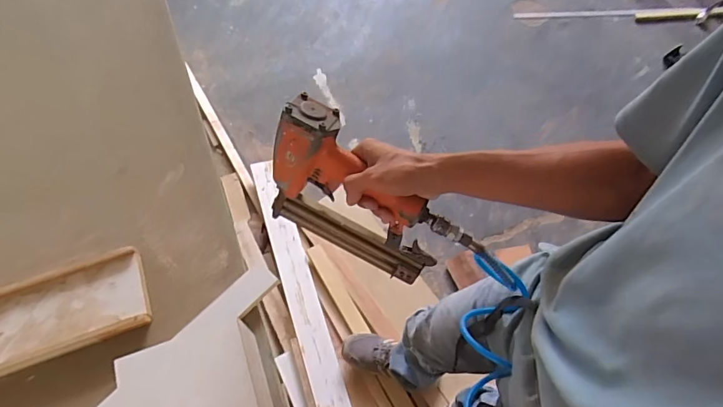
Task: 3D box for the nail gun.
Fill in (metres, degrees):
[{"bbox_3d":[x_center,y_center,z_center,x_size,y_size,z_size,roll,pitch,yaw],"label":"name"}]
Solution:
[{"bbox_3d":[-0.013,-0.004,0.574,0.263,0.161,0.065,36,42,-12],"label":"nail gun"}]

